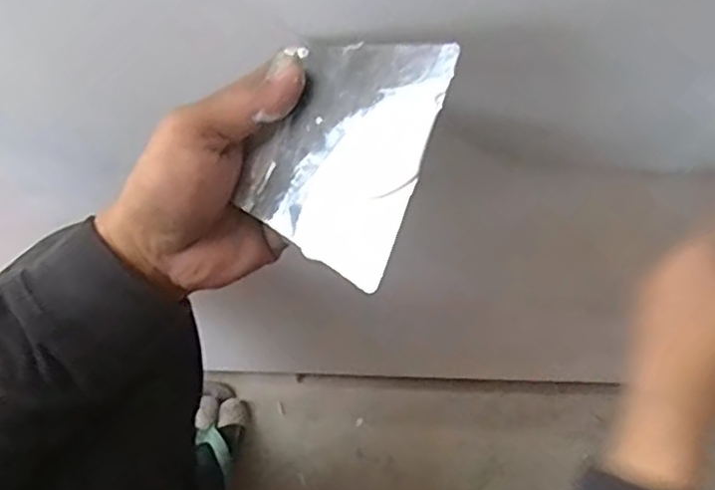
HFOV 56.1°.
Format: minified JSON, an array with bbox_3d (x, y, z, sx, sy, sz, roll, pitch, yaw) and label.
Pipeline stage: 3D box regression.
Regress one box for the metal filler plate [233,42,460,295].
[{"bbox_3d":[-0.009,-0.045,0.312,0.088,0.005,0.107,19,89,32],"label":"metal filler plate"}]

